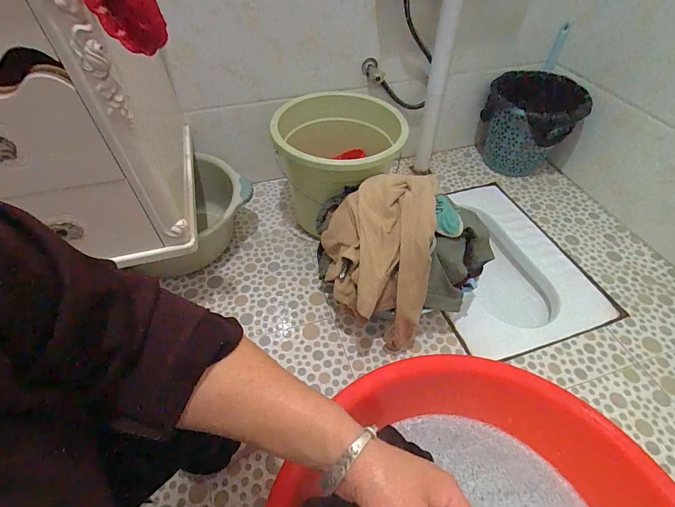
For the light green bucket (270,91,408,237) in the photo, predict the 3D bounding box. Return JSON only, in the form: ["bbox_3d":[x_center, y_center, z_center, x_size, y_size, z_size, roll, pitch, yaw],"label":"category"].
[{"bbox_3d":[0.022,-0.233,0.966,0.349,0.311,0.334,0,48,0],"label":"light green bucket"}]

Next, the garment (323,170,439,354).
[{"bbox_3d":[0.085,0.002,0.730,0.230,0.235,0.275,1,48,1],"label":"garment"}]

